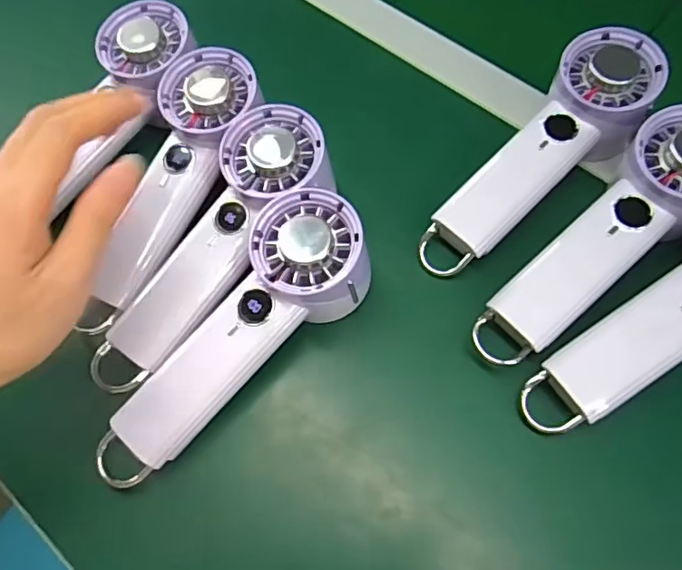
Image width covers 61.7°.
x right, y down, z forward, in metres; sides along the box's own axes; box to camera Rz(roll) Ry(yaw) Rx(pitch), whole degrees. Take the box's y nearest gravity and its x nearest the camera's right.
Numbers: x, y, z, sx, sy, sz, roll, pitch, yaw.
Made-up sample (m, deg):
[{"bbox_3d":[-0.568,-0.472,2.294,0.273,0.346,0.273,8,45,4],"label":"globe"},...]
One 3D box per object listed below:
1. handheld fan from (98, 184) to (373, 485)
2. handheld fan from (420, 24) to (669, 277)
[{"bbox_3d":[-0.059,0.034,0.333,0.065,0.057,0.194,41,87,18],"label":"handheld fan"},{"bbox_3d":[0.128,-0.082,0.370,0.194,0.046,0.059,-45,71,-2],"label":"handheld fan"}]

